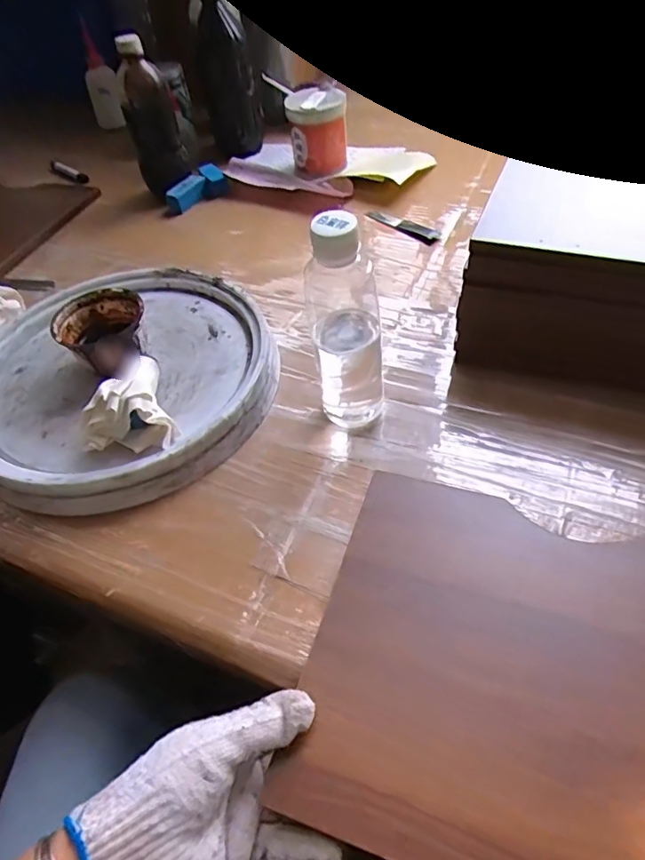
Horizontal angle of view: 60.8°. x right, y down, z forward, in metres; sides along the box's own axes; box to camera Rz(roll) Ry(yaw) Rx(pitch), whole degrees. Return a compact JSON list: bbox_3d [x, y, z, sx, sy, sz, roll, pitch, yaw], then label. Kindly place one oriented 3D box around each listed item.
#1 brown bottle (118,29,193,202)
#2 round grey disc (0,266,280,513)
[{"bbox_3d":[-0.227,-0.415,0.744,0.067,0.192,0.082,-16,50,-8],"label":"brown bottle"},{"bbox_3d":[-0.192,-0.056,0.520,0.277,0.046,0.280,-3,49,3],"label":"round grey disc"}]

